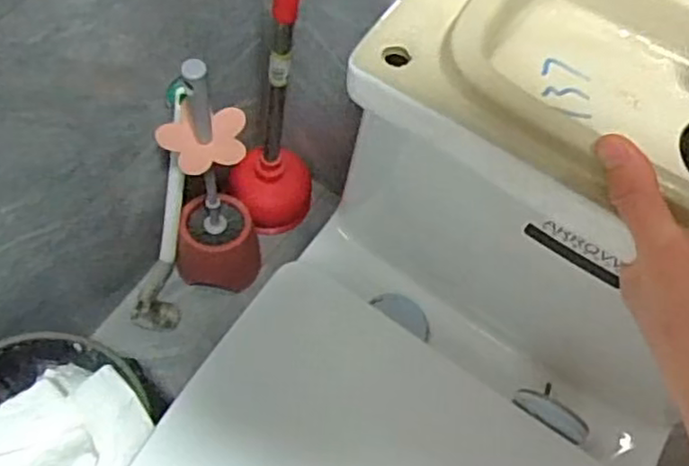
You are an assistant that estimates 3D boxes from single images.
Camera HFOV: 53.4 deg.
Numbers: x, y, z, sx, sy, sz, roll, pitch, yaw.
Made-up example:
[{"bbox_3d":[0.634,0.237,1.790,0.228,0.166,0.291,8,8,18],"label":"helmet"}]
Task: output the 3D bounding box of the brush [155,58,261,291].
[{"bbox_3d":[-0.170,-0.061,0.859,0.105,0.442,0.108,1,64,-6],"label":"brush"}]

